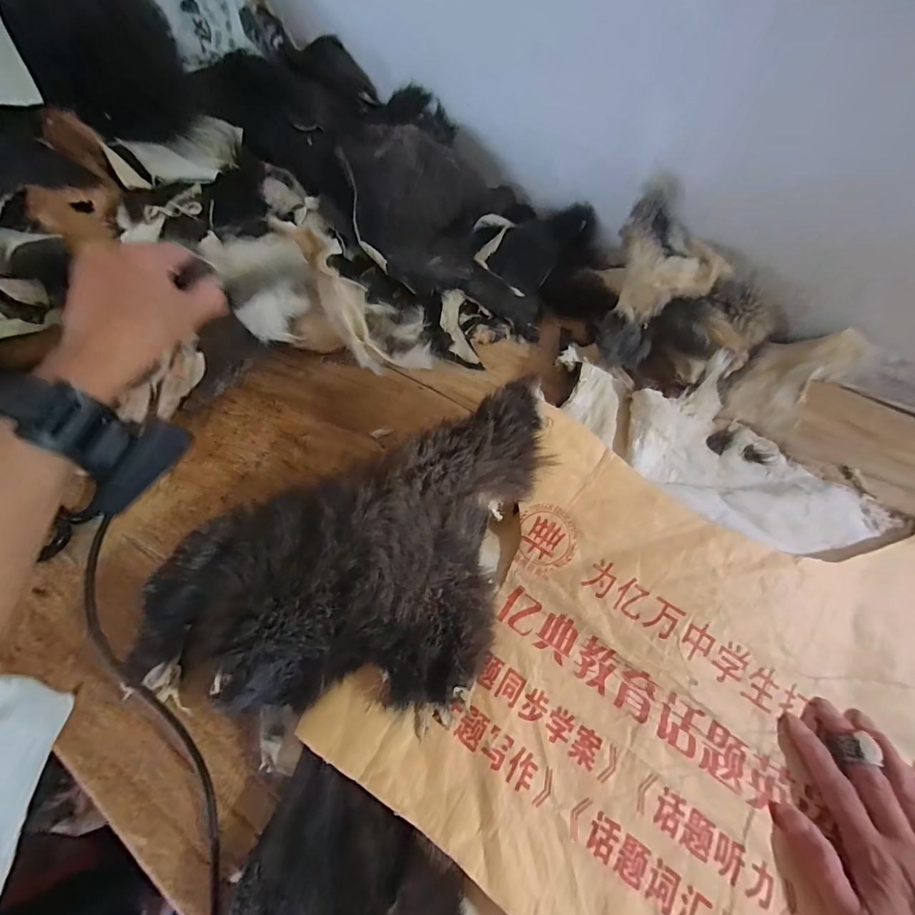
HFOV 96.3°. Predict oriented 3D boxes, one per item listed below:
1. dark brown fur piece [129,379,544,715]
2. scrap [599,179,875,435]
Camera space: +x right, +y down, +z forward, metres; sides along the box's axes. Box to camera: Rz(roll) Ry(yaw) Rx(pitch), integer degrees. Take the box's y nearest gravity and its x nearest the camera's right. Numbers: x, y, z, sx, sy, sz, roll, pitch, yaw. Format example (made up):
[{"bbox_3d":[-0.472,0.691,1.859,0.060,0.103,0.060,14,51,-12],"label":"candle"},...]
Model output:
[{"bbox_3d":[-0.082,0.064,0.323,0.270,0.091,0.229,6,64,4],"label":"dark brown fur piece"},{"bbox_3d":[0.279,-0.137,0.427,0.280,0.110,0.156,29,68,15],"label":"scrap"}]

